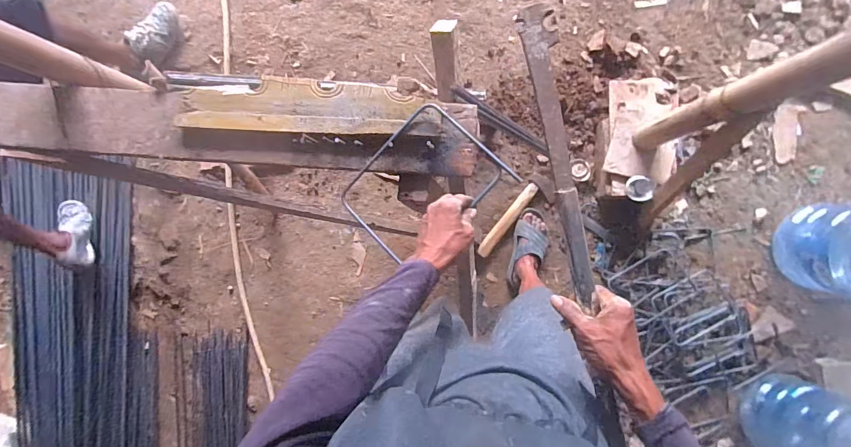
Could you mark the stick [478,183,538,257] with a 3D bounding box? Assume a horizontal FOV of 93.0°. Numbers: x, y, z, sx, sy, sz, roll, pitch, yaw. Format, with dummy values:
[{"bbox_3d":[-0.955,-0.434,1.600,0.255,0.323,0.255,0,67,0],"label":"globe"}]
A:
[{"bbox_3d":[0.284,-0.010,1.396,0.046,0.026,0.296,37,94,2],"label":"stick"}]

